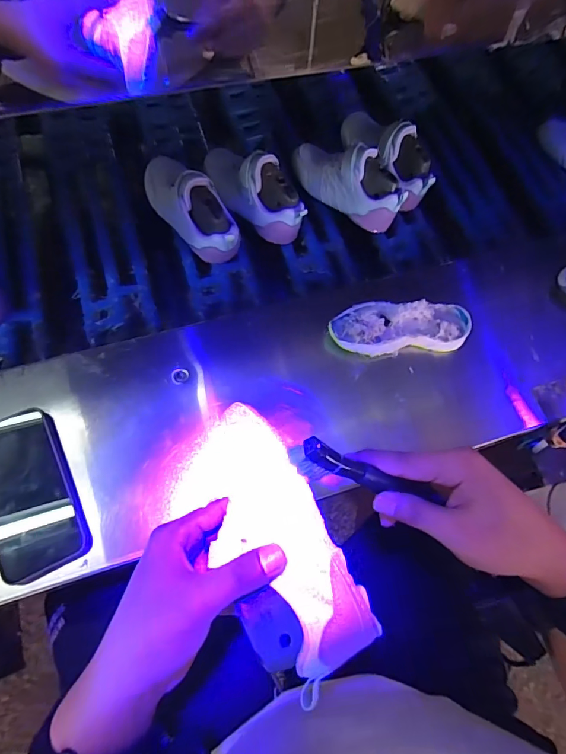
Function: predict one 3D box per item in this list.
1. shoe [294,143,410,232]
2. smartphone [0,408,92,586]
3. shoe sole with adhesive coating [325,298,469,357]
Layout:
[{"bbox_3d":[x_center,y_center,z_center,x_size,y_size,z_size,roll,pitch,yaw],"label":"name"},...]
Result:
[{"bbox_3d":[0.091,-0.291,0.621,0.188,0.076,0.084,37,80,15],"label":"shoe"},{"bbox_3d":[-0.256,0.114,0.426,0.079,0.018,0.164,-22,75,-19],"label":"smartphone"},{"bbox_3d":[0.143,-0.063,0.510,0.167,0.034,0.067,-5,83,-6],"label":"shoe sole with adhesive coating"}]

